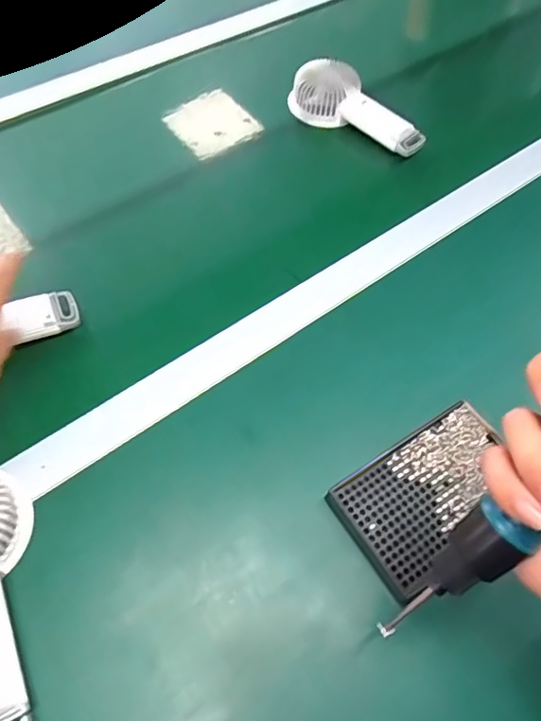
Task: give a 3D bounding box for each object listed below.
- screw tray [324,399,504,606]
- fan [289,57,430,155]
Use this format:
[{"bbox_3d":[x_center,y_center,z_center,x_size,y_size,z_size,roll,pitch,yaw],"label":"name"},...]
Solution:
[{"bbox_3d":[0.124,0.099,0.400,0.142,0.020,0.088,-29,64,-20],"label":"screw tray"},{"bbox_3d":[0.110,-0.316,0.663,0.183,0.075,0.039,32,23,15],"label":"fan"}]

